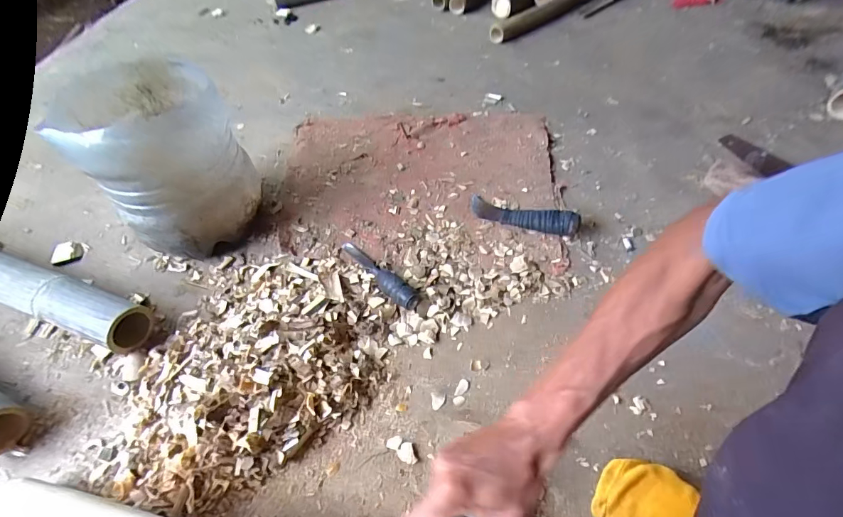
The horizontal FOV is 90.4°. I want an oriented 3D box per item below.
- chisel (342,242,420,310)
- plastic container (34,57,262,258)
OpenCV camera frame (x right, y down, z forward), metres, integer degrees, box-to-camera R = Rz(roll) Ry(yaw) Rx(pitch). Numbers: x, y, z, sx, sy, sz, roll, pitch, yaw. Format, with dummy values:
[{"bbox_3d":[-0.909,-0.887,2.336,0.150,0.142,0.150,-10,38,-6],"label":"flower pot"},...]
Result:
[{"bbox_3d":[-0.072,0.017,0.710,0.036,0.033,0.196,-33,56,-20],"label":"chisel"},{"bbox_3d":[-0.435,-0.165,0.741,0.219,0.272,0.253,-30,55,-18],"label":"plastic container"}]

